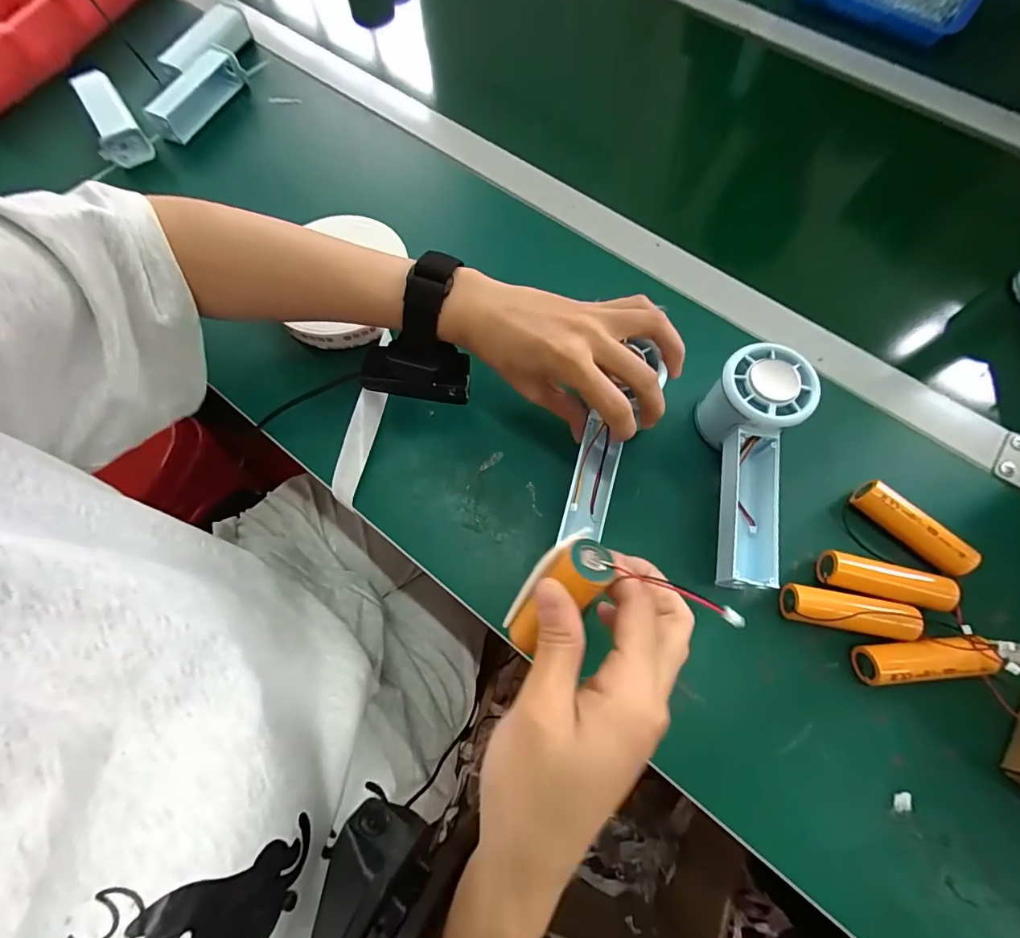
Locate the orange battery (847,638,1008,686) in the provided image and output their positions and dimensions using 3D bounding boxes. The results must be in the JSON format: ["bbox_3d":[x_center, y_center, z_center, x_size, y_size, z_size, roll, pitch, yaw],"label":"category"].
[{"bbox_3d":[0.244,0.113,0.266,0.070,0.024,0.022,-5,70,-1],"label":"orange battery"}]

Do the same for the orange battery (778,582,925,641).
[{"bbox_3d":[0.208,0.088,0.277,0.074,0.027,0.023,9,71,4],"label":"orange battery"}]

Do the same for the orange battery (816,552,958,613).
[{"bbox_3d":[0.236,0.072,0.287,0.078,0.019,0.022,13,71,5],"label":"orange battery"}]

